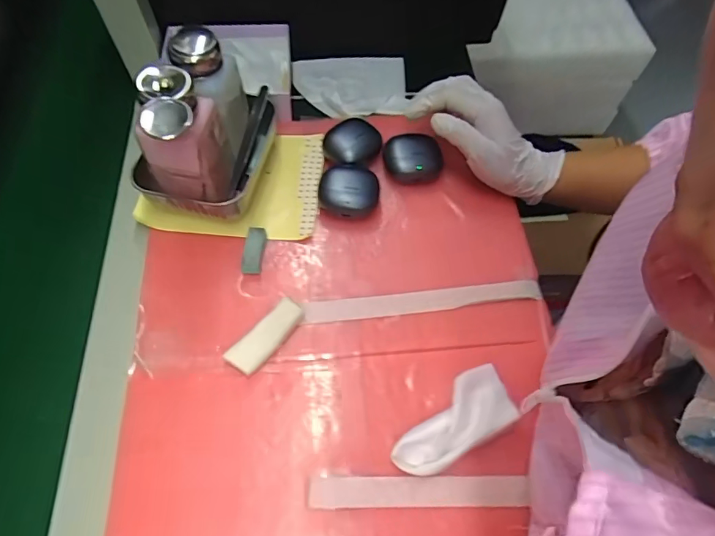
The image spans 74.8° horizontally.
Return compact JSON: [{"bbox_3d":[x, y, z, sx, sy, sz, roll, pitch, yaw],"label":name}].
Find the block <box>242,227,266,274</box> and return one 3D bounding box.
[{"bbox_3d":[-0.089,-0.016,0.403,0.014,0.012,0.041,8,74,2],"label":"block"}]

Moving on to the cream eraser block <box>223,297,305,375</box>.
[{"bbox_3d":[-0.071,0.055,0.375,0.025,0.012,0.068,39,66,17],"label":"cream eraser block"}]

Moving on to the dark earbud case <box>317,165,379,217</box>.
[{"bbox_3d":[-0.008,-0.070,0.434,0.053,0.030,0.050,3,61,-1],"label":"dark earbud case"}]

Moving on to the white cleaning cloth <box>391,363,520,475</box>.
[{"bbox_3d":[0.070,0.114,0.347,0.100,0.016,0.045,-28,66,-17],"label":"white cleaning cloth"}]

